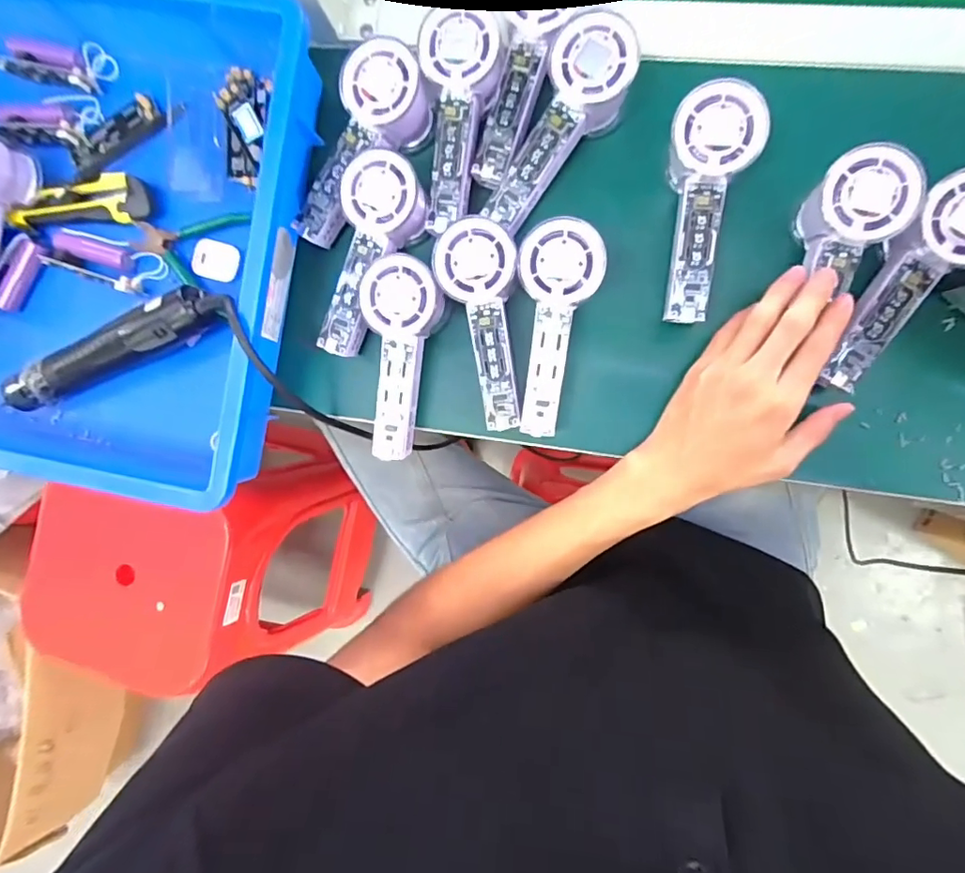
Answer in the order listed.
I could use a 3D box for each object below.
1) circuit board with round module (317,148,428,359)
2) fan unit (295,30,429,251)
[{"bbox_3d":[-0.086,-0.132,0.404,0.053,0.030,0.145,24,107,7],"label":"circuit board with round module"},{"bbox_3d":[-0.089,-0.215,0.417,0.059,0.068,0.148,39,108,6],"label":"fan unit"}]

